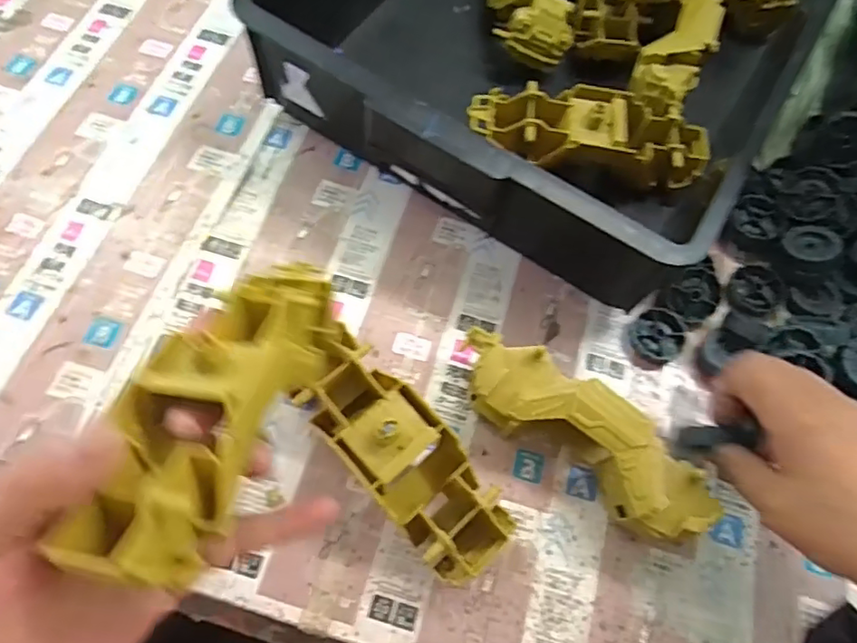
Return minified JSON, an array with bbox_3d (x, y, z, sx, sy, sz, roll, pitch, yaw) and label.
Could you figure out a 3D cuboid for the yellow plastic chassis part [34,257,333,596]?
[{"bbox_3d":[-0.092,0.028,0.264,0.058,0.047,0.173,15,43,5],"label":"yellow plastic chassis part"}]

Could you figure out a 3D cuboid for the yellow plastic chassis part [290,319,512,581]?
[{"bbox_3d":[-0.017,0.078,0.355,0.055,0.057,0.155,-40,73,-18],"label":"yellow plastic chassis part"}]

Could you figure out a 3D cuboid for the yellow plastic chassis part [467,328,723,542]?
[{"bbox_3d":[0.090,0.071,0.364,0.164,0.057,0.053,34,69,13],"label":"yellow plastic chassis part"}]

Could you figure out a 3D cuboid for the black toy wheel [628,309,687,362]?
[{"bbox_3d":[0.163,0.010,0.422,0.036,0.012,0.038,1,65,-2],"label":"black toy wheel"}]

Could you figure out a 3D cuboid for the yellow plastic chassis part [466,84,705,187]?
[{"bbox_3d":[0.123,-0.143,0.453,0.181,0.038,0.064,6,65,1],"label":"yellow plastic chassis part"}]

